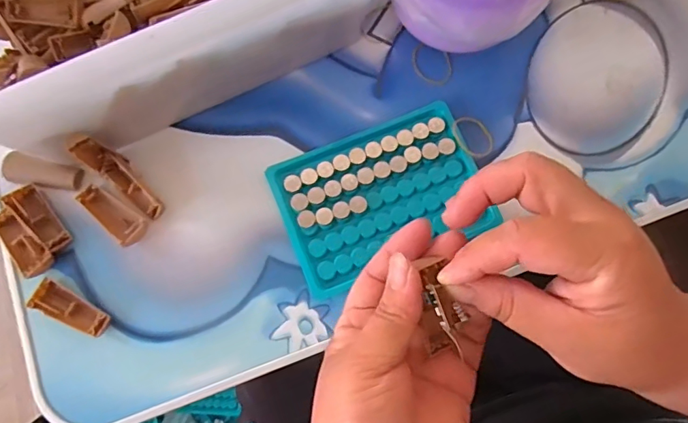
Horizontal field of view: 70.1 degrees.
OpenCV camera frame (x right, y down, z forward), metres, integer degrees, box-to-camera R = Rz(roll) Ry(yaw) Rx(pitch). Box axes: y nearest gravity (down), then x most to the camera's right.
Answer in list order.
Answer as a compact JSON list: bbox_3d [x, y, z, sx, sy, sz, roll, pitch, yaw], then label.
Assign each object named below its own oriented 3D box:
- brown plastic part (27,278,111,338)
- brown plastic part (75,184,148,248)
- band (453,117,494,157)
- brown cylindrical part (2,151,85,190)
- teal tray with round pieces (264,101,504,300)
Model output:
[{"bbox_3d":[-0.172,0.061,0.308,0.049,0.012,0.019,23,79,5],"label":"brown plastic part"},{"bbox_3d":[-0.153,0.002,0.323,0.050,0.008,0.020,39,81,8],"label":"brown plastic part"},{"bbox_3d":[0.088,-0.051,0.333,0.027,0.004,0.031,-17,75,-21],"label":"band"},{"bbox_3d":[-0.200,-0.026,0.322,0.049,0.019,0.014,8,78,2],"label":"brown cylindrical part"},{"bbox_3d":[0.024,-0.011,0.323,0.130,0.012,0.092,-22,79,-4],"label":"teal tray with round pieces"}]

